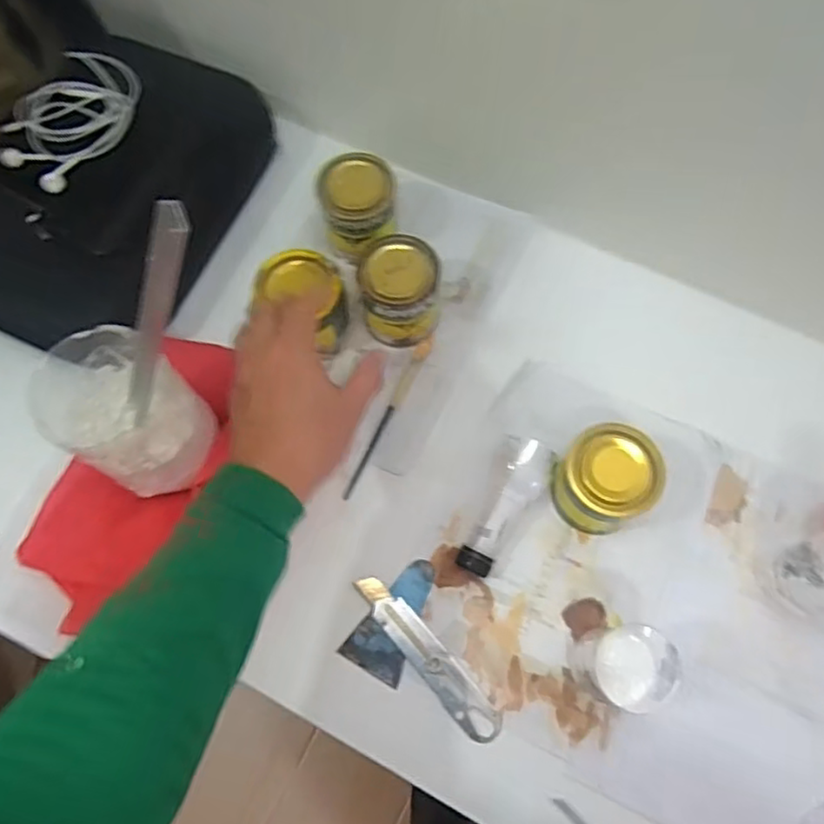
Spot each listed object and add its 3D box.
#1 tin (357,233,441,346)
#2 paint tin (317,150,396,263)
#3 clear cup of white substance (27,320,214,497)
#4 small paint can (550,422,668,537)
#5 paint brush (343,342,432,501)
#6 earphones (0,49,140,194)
[{"bbox_3d":[-0.010,-0.108,0.609,0.068,0.071,0.077,6,72,2],"label":"tin"},{"bbox_3d":[-0.049,-0.187,0.634,0.066,0.086,0.070,-1,71,2],"label":"paint tin"},{"bbox_3d":[-0.216,0.001,0.511,0.096,0.099,0.090,-1,71,2],"label":"clear cup of white substance"},{"bbox_3d":[0.154,0.055,0.547,0.073,0.080,0.074,0,72,0],"label":"small paint can"},{"bbox_3d":[-0.023,0.005,0.612,0.013,0.004,0.162,26,74,9],"label":"paint brush"},{"bbox_3d":[-0.307,-0.270,0.606,0.140,0.049,0.096,-39,77,-12],"label":"earphones"}]

